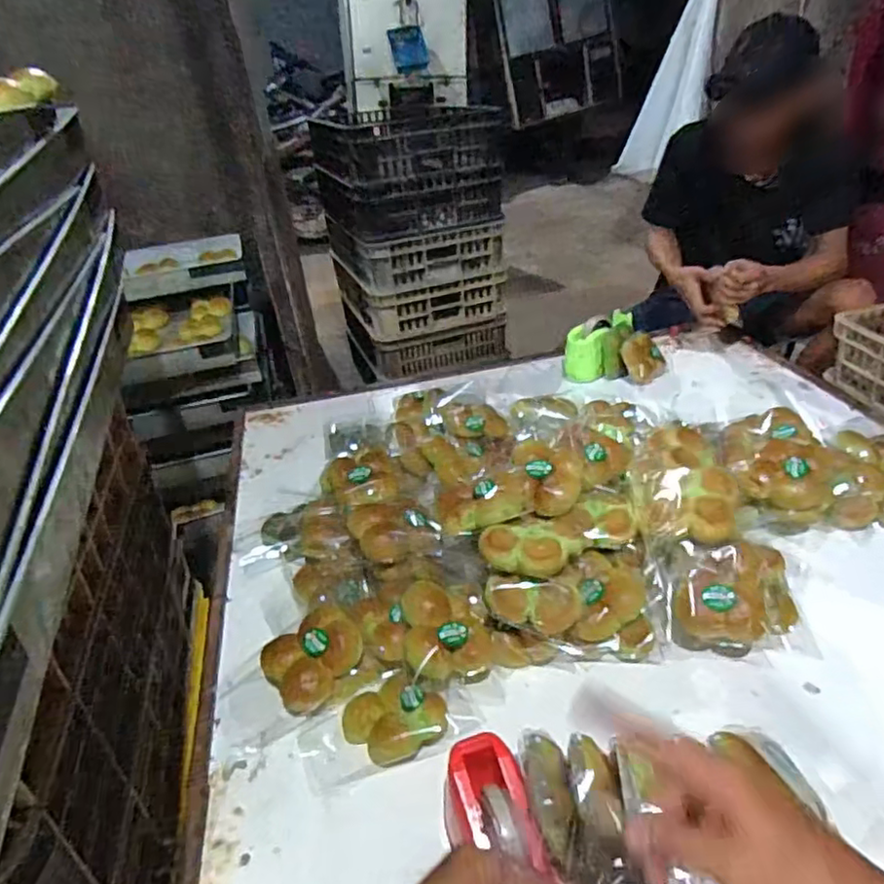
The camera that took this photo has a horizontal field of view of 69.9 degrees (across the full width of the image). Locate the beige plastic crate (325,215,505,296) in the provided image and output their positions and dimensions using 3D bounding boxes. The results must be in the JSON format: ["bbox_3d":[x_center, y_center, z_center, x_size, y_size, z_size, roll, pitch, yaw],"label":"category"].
[{"bbox_3d":[-0.086,-0.581,1.875,0.440,0.131,0.373,-15,33,-12],"label":"beige plastic crate"}]

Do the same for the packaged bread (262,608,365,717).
[{"bbox_3d":[-0.160,0.269,0.789,0.110,0.079,0.100,-5,32,3],"label":"packaged bread"}]

